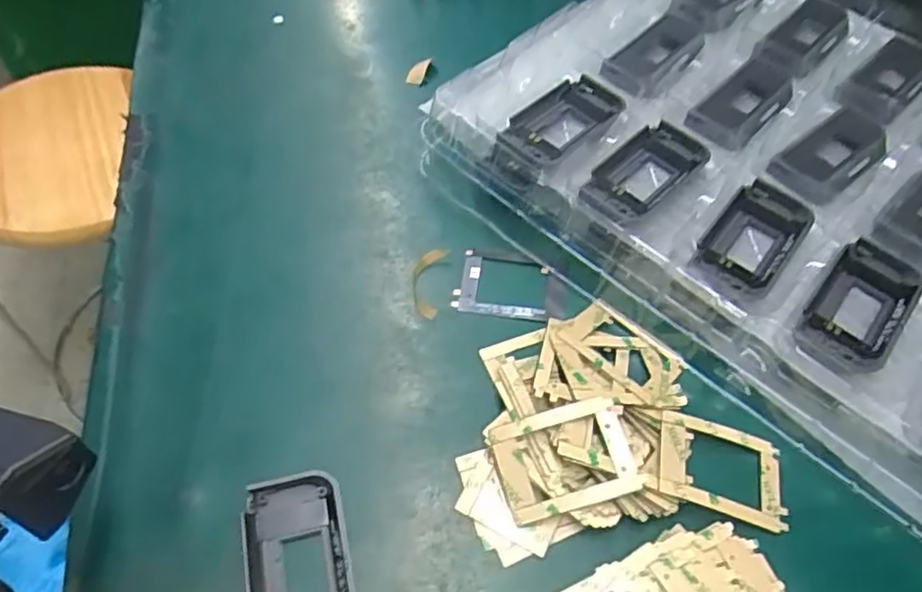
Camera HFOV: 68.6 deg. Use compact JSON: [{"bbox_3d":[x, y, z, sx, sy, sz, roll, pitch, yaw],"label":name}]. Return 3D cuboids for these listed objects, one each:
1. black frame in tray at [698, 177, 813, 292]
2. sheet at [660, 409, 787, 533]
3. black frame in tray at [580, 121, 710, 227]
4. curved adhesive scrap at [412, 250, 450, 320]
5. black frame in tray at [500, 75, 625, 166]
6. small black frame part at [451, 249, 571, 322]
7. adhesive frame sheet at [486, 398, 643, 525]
[{"bbox_3d":[0.143,-0.029,0.330,0.038,0.010,0.066,35,60,18],"label":"black frame in tray"},{"bbox_3d":[0.108,0.072,0.282,0.054,0.004,0.039,18,52,-2],"label":"sheet"},{"bbox_3d":[0.094,-0.065,0.344,0.036,0.007,0.076,41,62,21],"label":"black frame in tray"},{"bbox_3d":[-0.017,-0.008,0.337,0.016,0.006,0.040,11,56,3],"label":"curved adhesive scrap"},{"bbox_3d":[0.058,-0.096,0.364,0.039,0.010,0.073,38,61,20],"label":"black frame in tray"},{"bbox_3d":[0.026,-0.006,0.337,0.055,0.004,0.038,9,55,2],"label":"small black frame part"},{"bbox_3d":[0.041,0.066,0.273,0.053,0.004,0.038,-17,69,1],"label":"adhesive frame sheet"}]

